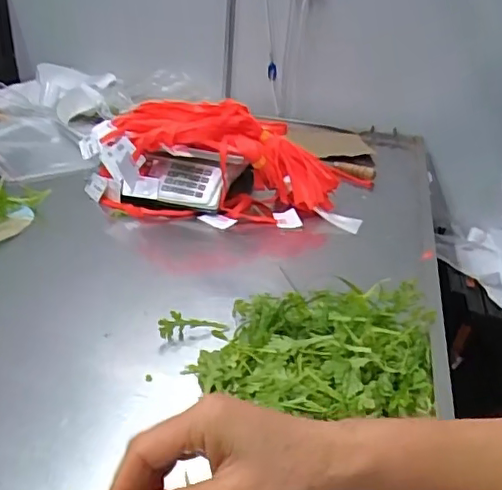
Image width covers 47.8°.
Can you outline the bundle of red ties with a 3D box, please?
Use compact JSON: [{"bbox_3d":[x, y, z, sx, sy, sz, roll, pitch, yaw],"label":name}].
[{"bbox_3d":[-0.011,-0.160,1.039,0.510,0.174,0.210,0,28,-11],"label":"bundle of red ties"}]

